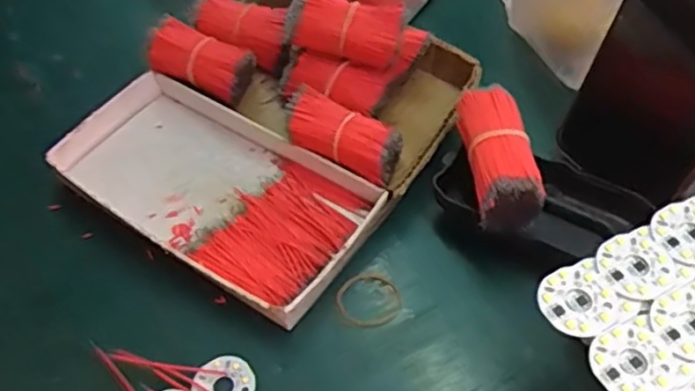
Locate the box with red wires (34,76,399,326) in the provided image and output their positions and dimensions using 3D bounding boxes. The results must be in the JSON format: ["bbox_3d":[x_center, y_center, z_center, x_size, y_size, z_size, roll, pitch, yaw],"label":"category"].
[{"bbox_3d":[-0.079,-0.006,0.396,0.188,0.019,0.101,31,63,23],"label":"box with red wires"}]

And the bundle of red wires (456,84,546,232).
[{"bbox_3d":[0.077,-0.020,0.348,0.032,0.024,0.074,-5,55,0],"label":"bundle of red wires"}]

